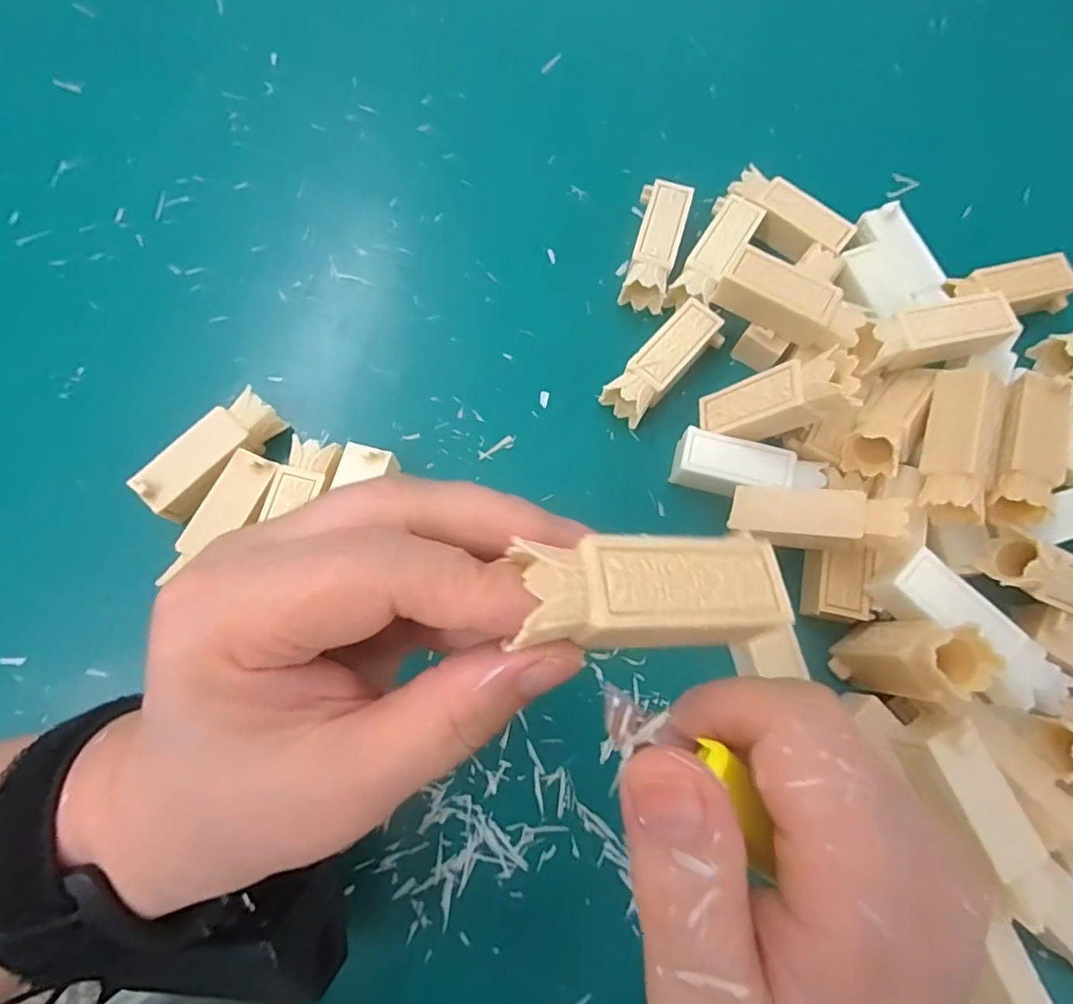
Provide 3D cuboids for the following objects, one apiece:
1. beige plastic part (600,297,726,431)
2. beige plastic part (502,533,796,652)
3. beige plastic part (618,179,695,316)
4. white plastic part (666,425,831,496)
[{"bbox_3d":[0.057,-0.062,0.270,0.060,0.020,0.022,-44,79,-12],"label":"beige plastic part"},{"bbox_3d":[0.024,0.020,0.132,0.061,0.019,0.022,0,73,-19],"label":"beige plastic part"},{"bbox_3d":[0.057,-0.123,0.287,0.022,0.019,0.059,15,74,4],"label":"beige plastic part"},{"bbox_3d":[0.089,-0.012,0.255,0.062,0.020,0.024,16,74,4],"label":"white plastic part"}]

